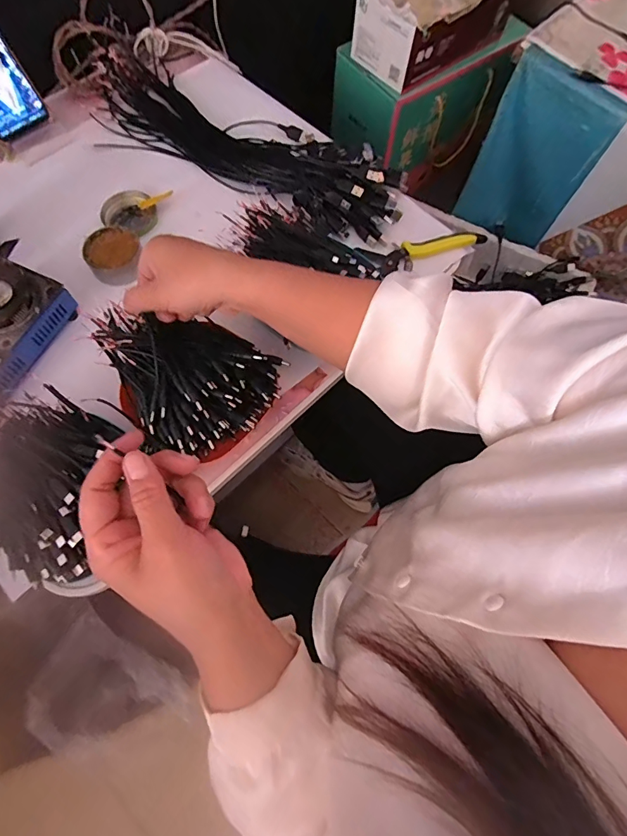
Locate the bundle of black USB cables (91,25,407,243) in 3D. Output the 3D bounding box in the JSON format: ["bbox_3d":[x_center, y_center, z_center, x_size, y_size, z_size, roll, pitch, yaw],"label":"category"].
[{"bbox_3d":[-0.091,-0.371,0.578,0.456,0.044,0.141,30,72,8],"label":"bundle of black USB cables"}]

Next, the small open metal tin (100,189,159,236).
[{"bbox_3d":[-0.227,-0.258,0.550,0.058,0.013,0.059,1,70,-2],"label":"small open metal tin"}]

